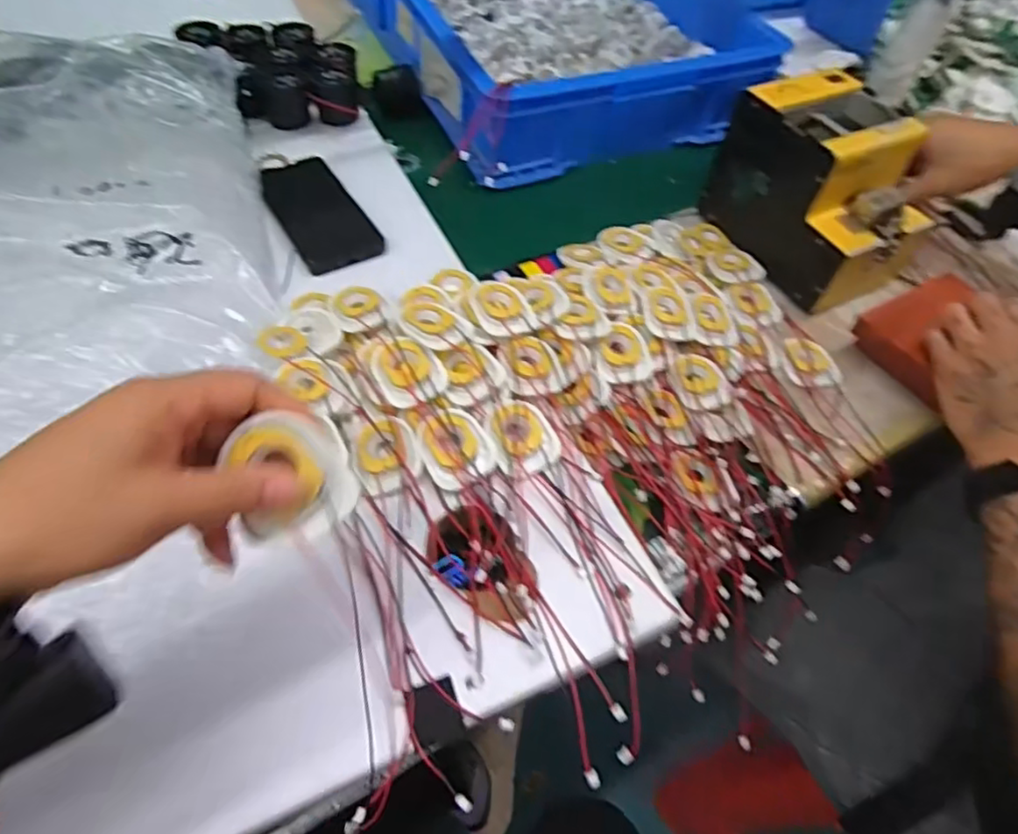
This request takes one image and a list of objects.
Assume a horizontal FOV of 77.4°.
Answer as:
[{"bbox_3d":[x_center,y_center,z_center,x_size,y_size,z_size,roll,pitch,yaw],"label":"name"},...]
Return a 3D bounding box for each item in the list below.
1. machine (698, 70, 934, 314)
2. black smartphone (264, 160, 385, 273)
[{"bbox_3d":[0.317,-0.230,0.637,0.139,0.140,0.181,-23,59,-21],"label":"machine"},{"bbox_3d":[-0.189,-0.202,0.623,0.075,0.011,0.164,-26,59,-22],"label":"black smartphone"}]

